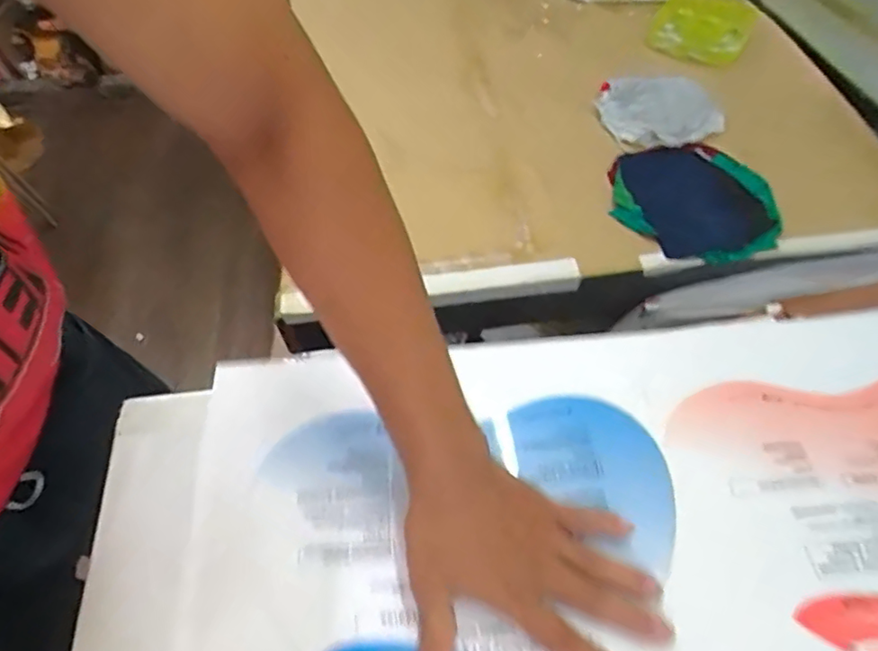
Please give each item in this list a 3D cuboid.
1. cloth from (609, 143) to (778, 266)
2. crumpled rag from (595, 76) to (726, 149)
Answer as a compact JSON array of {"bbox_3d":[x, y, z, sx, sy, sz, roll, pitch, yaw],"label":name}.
[{"bbox_3d":[0.286,-0.141,0.640,0.173,0.024,0.176,-27,58,-18],"label":"cloth"},{"bbox_3d":[0.271,-0.272,0.717,0.129,0.029,0.115,-15,57,-10],"label":"crumpled rag"}]

